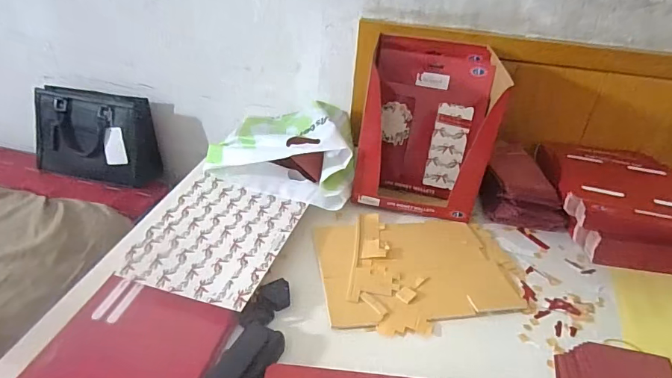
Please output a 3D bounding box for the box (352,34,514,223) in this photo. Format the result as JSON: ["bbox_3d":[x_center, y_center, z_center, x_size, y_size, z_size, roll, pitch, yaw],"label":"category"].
[{"bbox_3d":[0.147,-0.107,0.737,0.213,0.238,0.209,9,31,7],"label":"box"}]

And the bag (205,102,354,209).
[{"bbox_3d":[-0.082,-0.074,0.774,0.236,0.111,0.240,8,31,7],"label":"bag"}]

